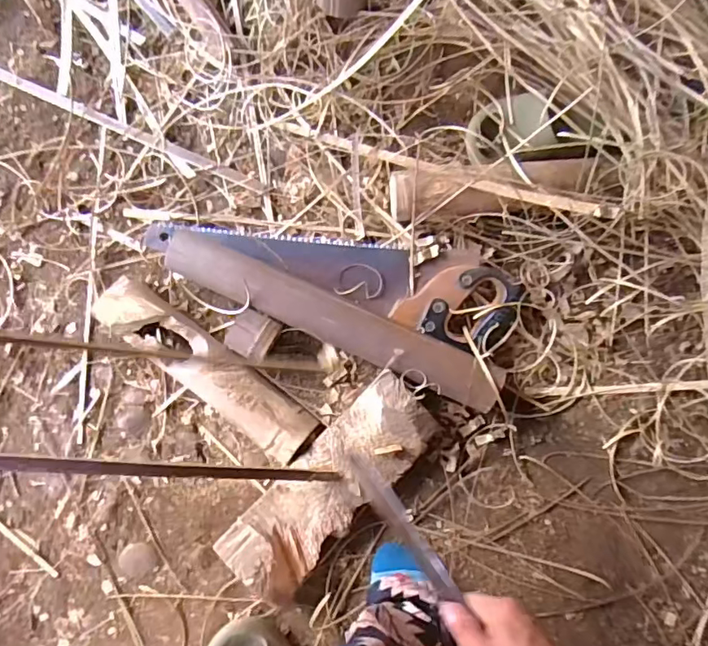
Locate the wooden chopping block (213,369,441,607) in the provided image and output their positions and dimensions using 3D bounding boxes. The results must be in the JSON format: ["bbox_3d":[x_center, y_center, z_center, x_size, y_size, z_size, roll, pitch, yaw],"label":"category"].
[{"bbox_3d":[-0.023,0.195,0.644,0.109,0.061,0.286,44,84,6],"label":"wooden chopping block"}]

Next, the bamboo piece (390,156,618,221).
[{"bbox_3d":[0.191,-0.183,0.690,0.283,0.065,0.071,-9,82,-1],"label":"bamboo piece"}]

